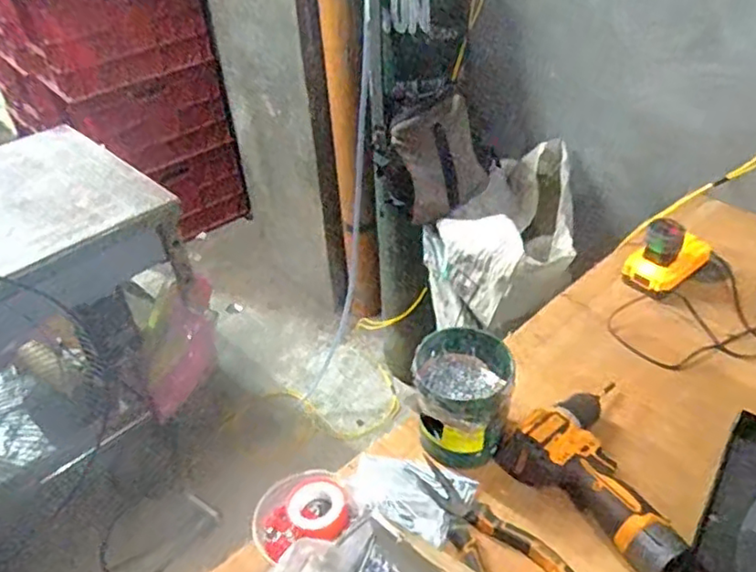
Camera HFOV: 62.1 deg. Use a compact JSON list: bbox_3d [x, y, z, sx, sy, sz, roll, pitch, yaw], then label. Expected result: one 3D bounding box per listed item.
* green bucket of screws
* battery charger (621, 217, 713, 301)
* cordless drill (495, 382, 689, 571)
[{"bbox_3d":[0.100,0.136,0.750,0.106,0.122,0.116,-2,40,2],"label":"green bucket of screws"},{"bbox_3d":[0.444,-0.052,0.959,0.124,0.094,0.083,-28,45,-26],"label":"battery charger"},{"bbox_3d":[0.265,0.204,0.698,0.174,0.055,0.202,-26,44,-24],"label":"cordless drill"}]

